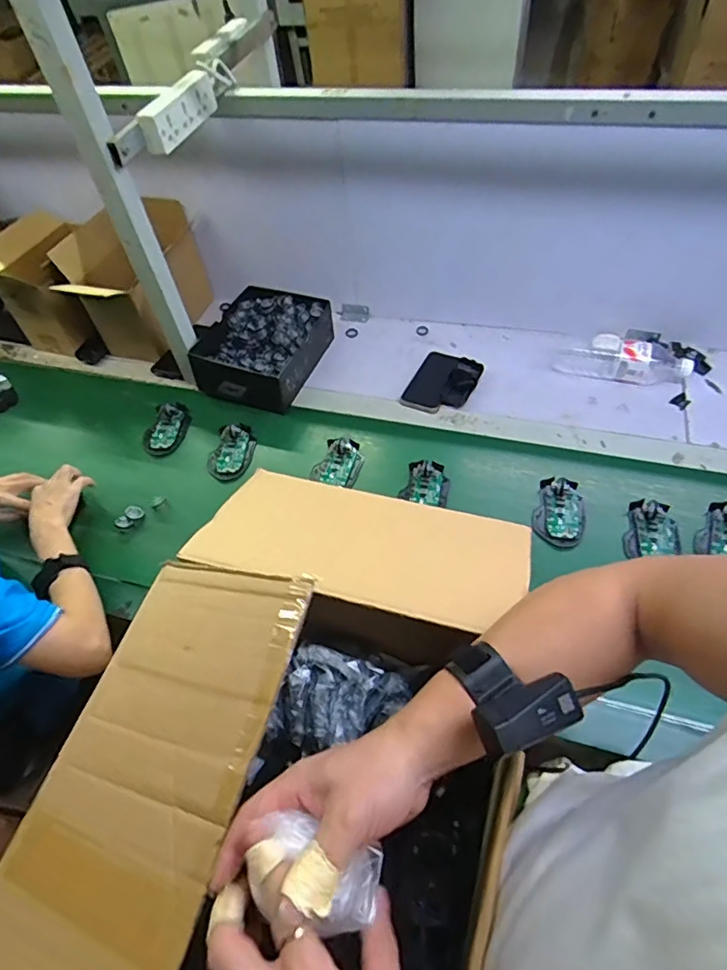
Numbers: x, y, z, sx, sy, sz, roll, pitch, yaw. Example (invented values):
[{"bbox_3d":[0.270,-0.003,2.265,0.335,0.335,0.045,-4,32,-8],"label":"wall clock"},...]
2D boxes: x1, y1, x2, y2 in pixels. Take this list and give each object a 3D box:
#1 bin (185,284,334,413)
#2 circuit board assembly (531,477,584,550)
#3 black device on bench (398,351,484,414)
[{"bbox_3d":[-0.197,-0.270,1.061,0.221,0.079,0.257,15,54,17],"label":"bin"},{"bbox_3d":[0.296,0.039,0.822,0.070,0.020,0.113,11,53,14],"label":"circuit board assembly"},{"bbox_3d":[0.149,-0.194,1.009,0.117,0.034,0.145,20,56,21],"label":"black device on bench"}]

